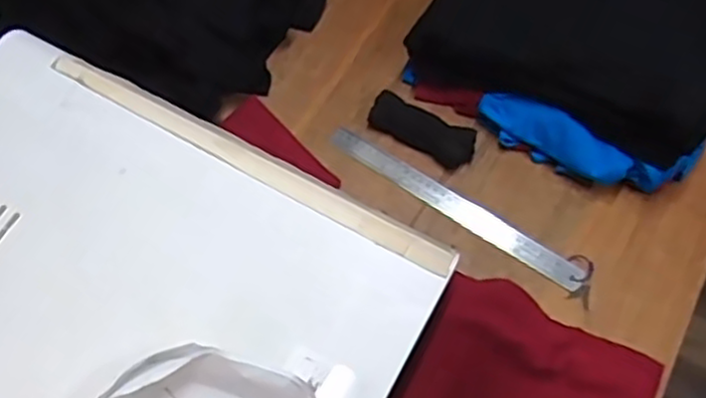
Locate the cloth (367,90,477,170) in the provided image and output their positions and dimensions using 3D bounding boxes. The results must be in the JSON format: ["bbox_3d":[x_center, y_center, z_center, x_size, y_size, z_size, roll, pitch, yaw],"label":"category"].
[{"bbox_3d":[0.081,-0.080,0.827,0.128,0.031,0.046,29,68,14],"label":"cloth"}]

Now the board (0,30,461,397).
[{"bbox_3d":[-0.224,0.093,0.595,0.493,0.027,0.394,26,68,13],"label":"board"}]

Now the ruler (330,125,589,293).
[{"bbox_3d":[0.112,0.006,0.801,0.320,0.006,0.030,32,76,15],"label":"ruler"}]

